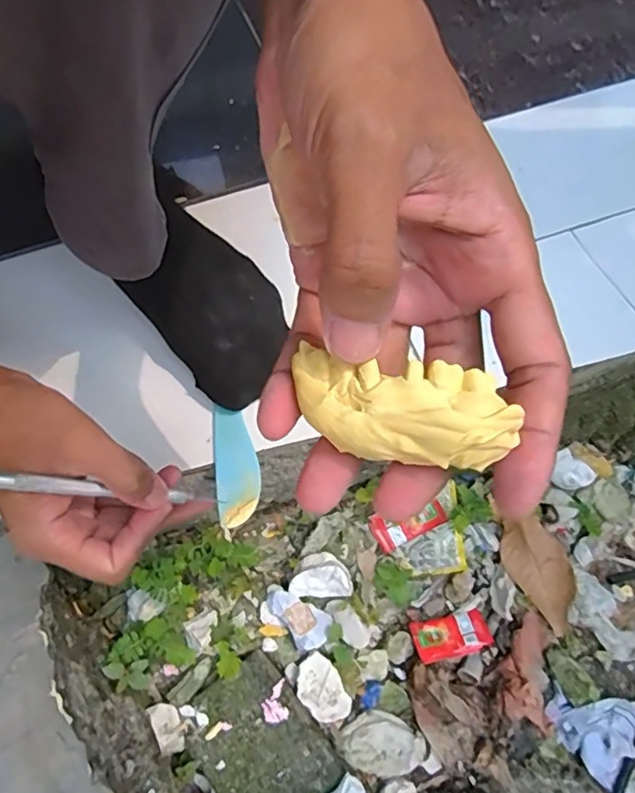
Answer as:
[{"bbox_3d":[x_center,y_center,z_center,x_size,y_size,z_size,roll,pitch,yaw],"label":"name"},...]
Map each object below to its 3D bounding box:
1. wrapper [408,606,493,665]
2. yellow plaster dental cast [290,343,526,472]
[{"bbox_3d":[0.111,0.199,0.501,0.062,0.004,0.033,-10,48,-9],"label":"wrapper"},{"bbox_3d":[0.021,0.003,0.164,0.061,0.017,0.026,13,67,15],"label":"yellow plaster dental cast"}]

